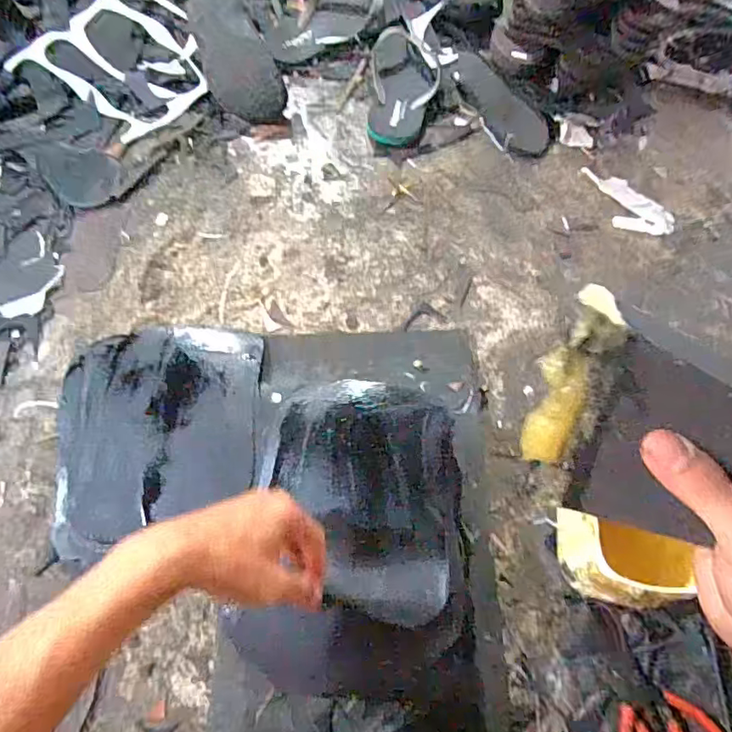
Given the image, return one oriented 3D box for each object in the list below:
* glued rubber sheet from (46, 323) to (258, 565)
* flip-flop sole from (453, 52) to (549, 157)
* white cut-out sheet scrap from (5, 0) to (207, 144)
[{"bbox_3d":[-0.237,0.069,0.612,0.223,0.026,0.253,-3,63,-5],"label":"glued rubber sheet"},{"bbox_3d":[0.218,-0.429,0.872,0.081,0.012,0.216,-29,69,-16],"label":"flip-flop sole"},{"bbox_3d":[-0.367,-0.556,0.864,0.300,0.058,0.384,25,74,4],"label":"white cut-out sheet scrap"}]

